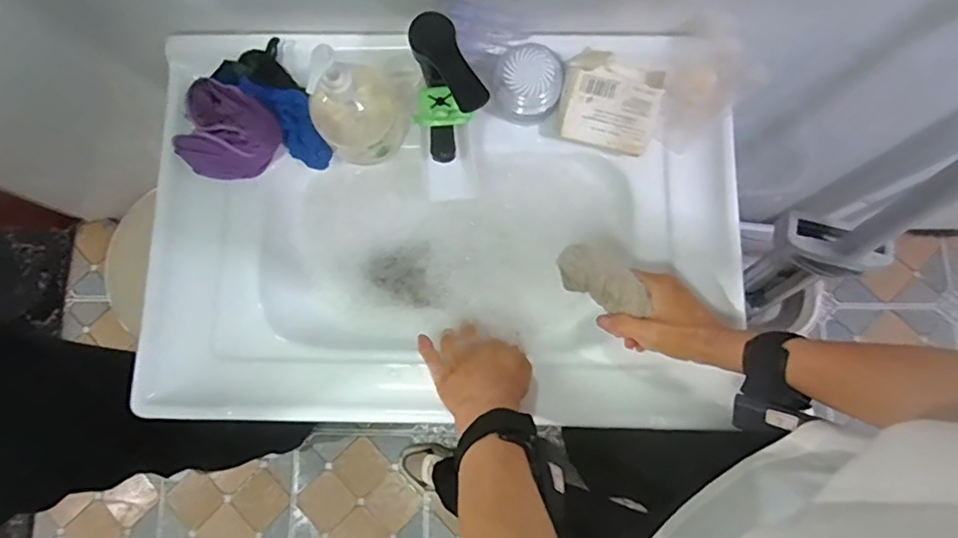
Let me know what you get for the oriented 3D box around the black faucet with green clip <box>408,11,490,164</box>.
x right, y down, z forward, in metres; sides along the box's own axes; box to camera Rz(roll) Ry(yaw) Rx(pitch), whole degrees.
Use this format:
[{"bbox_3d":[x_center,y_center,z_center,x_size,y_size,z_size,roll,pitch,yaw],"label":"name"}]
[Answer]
[{"bbox_3d":[-0.036,-0.165,0.554,0.054,0.124,0.099,-25,80,-3],"label":"black faucet with green clip"}]

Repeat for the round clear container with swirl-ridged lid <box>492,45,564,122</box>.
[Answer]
[{"bbox_3d":[0.050,-0.189,0.595,0.066,0.052,0.067,0,80,1],"label":"round clear container with swirl-ridged lid"}]

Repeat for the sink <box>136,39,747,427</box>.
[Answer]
[{"bbox_3d":[-0.036,-0.043,0.617,0.584,0.122,0.391,1,80,1],"label":"sink"}]

